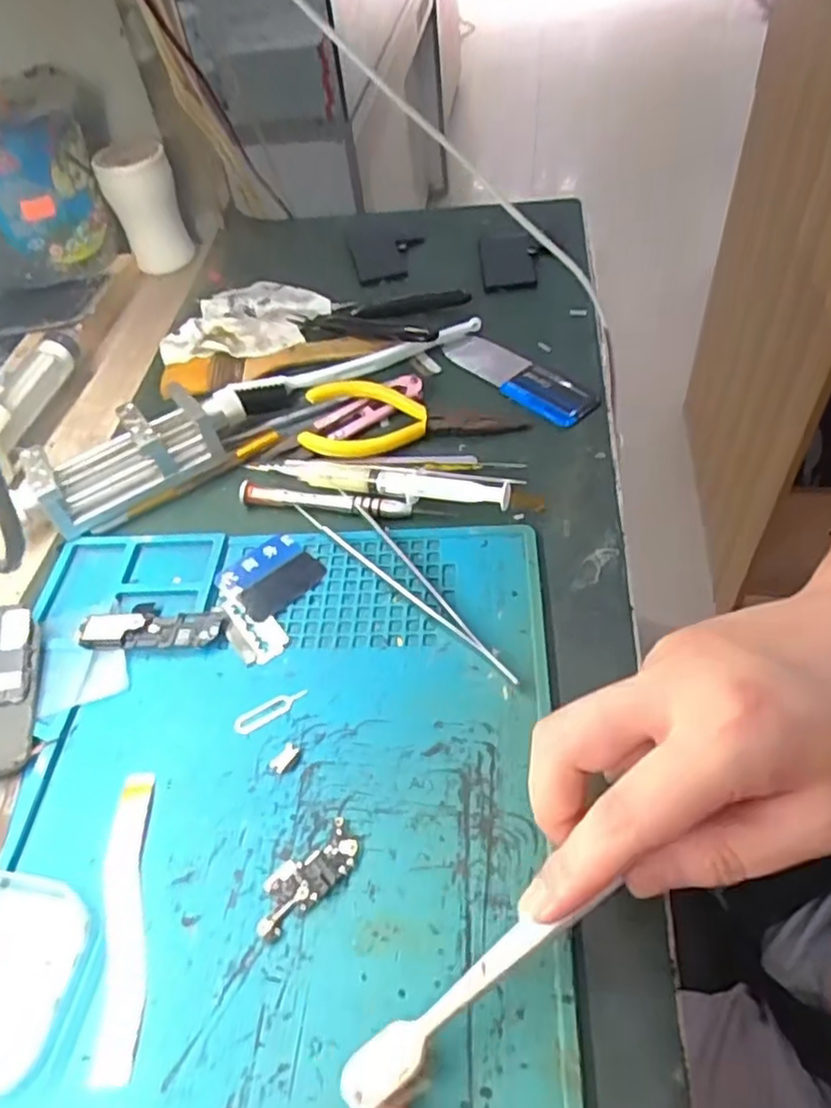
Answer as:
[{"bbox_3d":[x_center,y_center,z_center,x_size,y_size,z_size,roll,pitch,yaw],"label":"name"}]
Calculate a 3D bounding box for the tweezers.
[{"bbox_3d":[-0.007,0.009,0.335,0.026,0.011,0.151,-33,54,-20],"label":"tweezers"}]

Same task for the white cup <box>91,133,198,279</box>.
[{"bbox_3d":[-0.216,-0.280,0.565,0.055,0.083,0.061,-21,51,-11],"label":"white cup"}]

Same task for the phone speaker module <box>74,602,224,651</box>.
[{"bbox_3d":[-0.124,0.032,0.333,0.066,0.005,0.027,-3,50,4],"label":"phone speaker module"}]

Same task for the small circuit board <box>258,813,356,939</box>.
[{"bbox_3d":[-0.040,0.117,0.255,0.044,0.005,0.018,-35,55,-21],"label":"small circuit board"}]

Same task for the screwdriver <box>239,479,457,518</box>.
[{"bbox_3d":[-0.038,-0.027,0.370,0.114,0.008,0.014,6,51,11],"label":"screwdriver"}]

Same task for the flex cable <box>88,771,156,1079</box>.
[{"bbox_3d":[-0.105,0.129,0.255,0.017,0.004,0.100,-12,50,-4],"label":"flex cable"}]

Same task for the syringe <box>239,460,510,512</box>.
[{"bbox_3d":[-0.023,-0.042,0.376,0.149,0.013,0.017,10,52,14],"label":"syringe"}]

